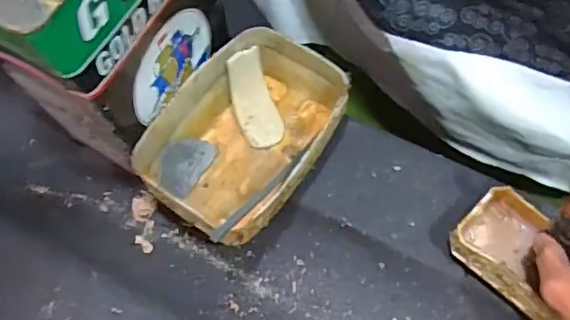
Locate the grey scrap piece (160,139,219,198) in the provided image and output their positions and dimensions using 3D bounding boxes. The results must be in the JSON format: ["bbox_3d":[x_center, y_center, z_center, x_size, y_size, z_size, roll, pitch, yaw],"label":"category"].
[{"bbox_3d":[-0.090,0.002,0.514,0.004,0.045,0.057,16,67,50],"label":"grey scrap piece"}]

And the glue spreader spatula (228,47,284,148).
[{"bbox_3d":[-0.028,-0.056,0.534,0.036,0.017,0.089,-17,91,-7],"label":"glue spreader spatula"}]

